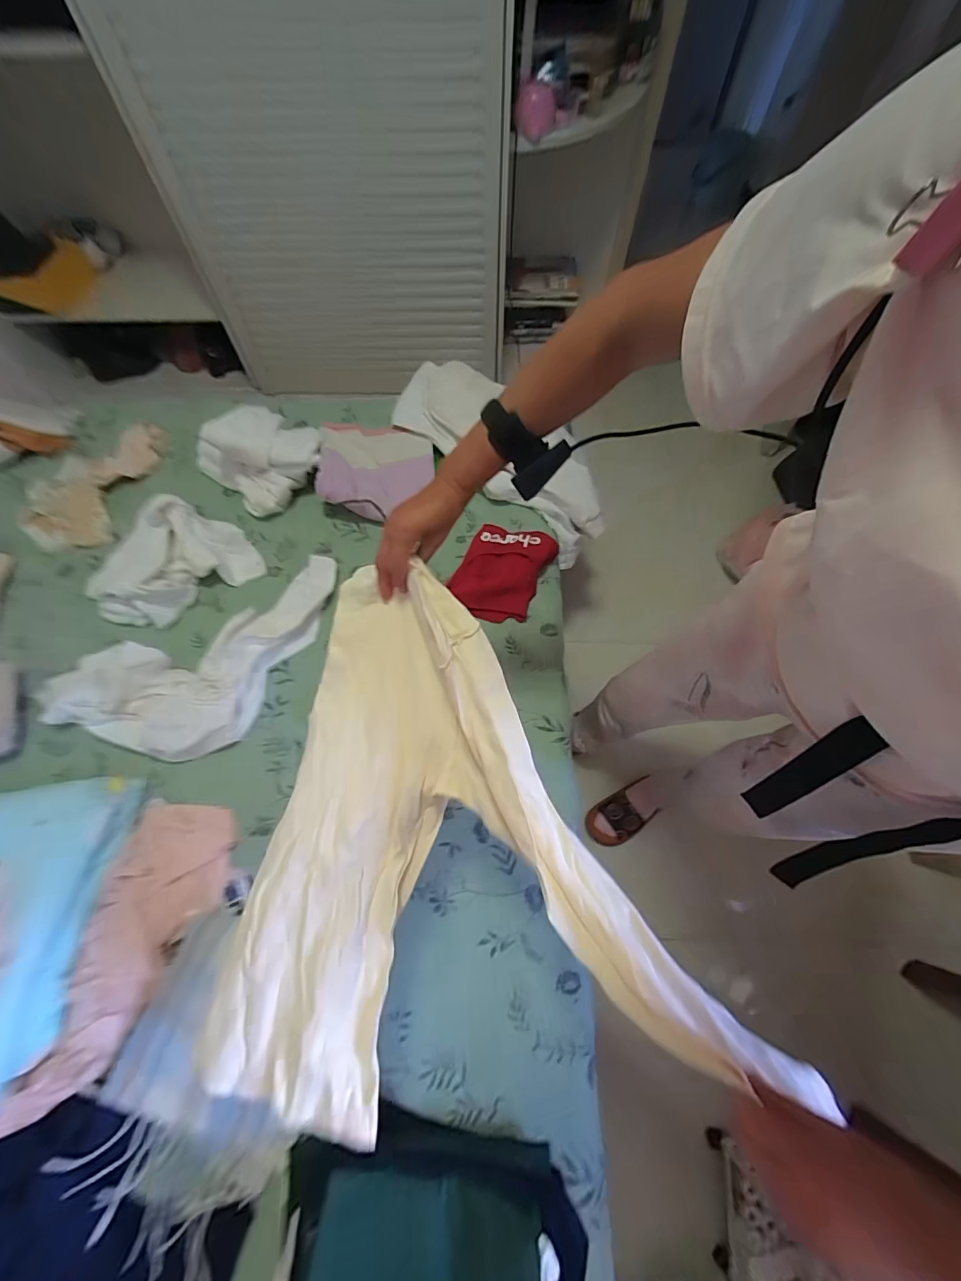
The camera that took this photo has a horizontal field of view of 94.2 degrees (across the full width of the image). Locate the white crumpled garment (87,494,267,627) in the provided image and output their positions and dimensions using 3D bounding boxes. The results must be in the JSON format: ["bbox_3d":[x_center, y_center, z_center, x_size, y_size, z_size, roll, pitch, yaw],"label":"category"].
[{"bbox_3d":[-0.655,-0.164,0.933,0.319,0.110,0.203,-36,70,-16],"label":"white crumpled garment"}]

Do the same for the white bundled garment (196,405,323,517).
[{"bbox_3d":[-0.514,-0.443,1.036,0.261,0.157,0.242,-33,70,-15],"label":"white bundled garment"}]

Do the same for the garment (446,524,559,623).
[{"bbox_3d":[0.043,-0.149,0.949,0.181,0.059,0.227,23,67,10],"label":"garment"}]

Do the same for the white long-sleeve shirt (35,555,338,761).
[{"bbox_3d":[-0.540,0.061,0.866,0.588,0.056,0.294,-25,68,-12],"label":"white long-sleeve shirt"}]

